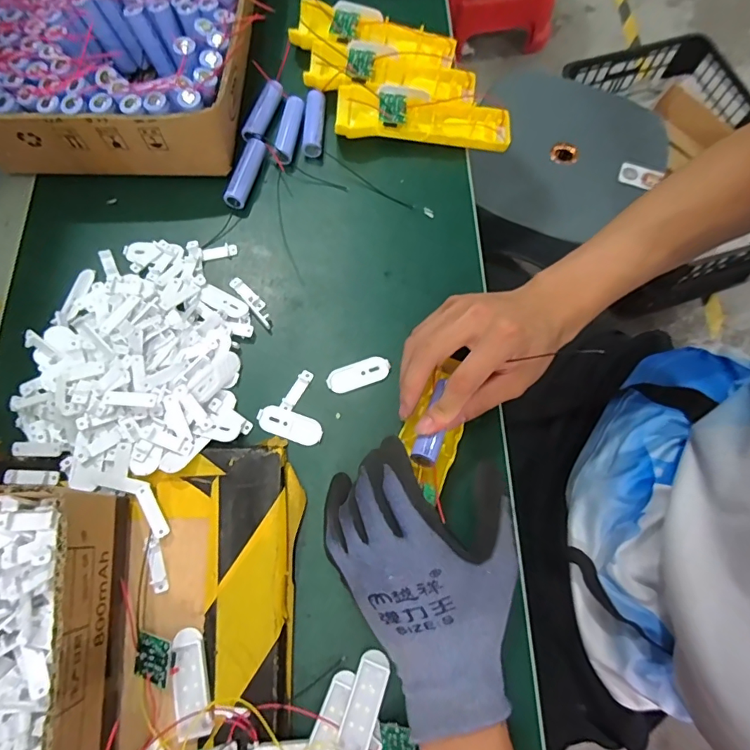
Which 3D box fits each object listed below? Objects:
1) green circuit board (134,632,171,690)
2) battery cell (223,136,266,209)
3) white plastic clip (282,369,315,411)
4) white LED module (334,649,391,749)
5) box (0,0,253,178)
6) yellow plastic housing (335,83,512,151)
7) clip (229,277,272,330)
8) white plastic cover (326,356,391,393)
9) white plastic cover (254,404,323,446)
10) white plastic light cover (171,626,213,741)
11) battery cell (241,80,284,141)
[{"bbox_3d":[-0.135,0.173,0.290,0.033,0.006,0.024,-4,77,34],"label":"green circuit board"},{"bbox_3d":[-0.116,-0.182,0.431,0.020,0.017,0.067,15,72,4],"label":"battery cell"},{"bbox_3d":[-0.060,0.011,0.369,0.011,0.004,0.036,28,73,8],"label":"white plastic clip"},{"bbox_3d":[-0.006,0.203,0.294,0.020,0.006,0.057,19,55,6],"label":"white LED module"},{"bbox_3d":[-0.227,-0.378,0.455,0.237,0.066,0.402,-2,71,-1],"label":"box"},{"bbox_3d":[0.046,-0.241,0.444,0.161,0.025,0.047,2,71,0],"label":"yellow plastic housing"},{"bbox_3d":[-0.101,-0.062,0.393,0.012,0.007,0.055,-39,76,-13],"label":"clip"},{"bbox_3d":[-0.013,-0.001,0.374,0.050,0.004,0.020,-20,73,-7],"label":"white plastic cover"},{"bbox_3d":[-0.064,0.038,0.359,0.050,0.004,0.021,18,72,5],"label":"white plastic cover"},{"bbox_3d":[-0.112,0.187,0.290,0.019,0.007,0.057,-12,72,-5],"label":"white plastic light cover"},{"bbox_3d":[-0.106,-0.249,0.446,0.020,0.015,0.060,17,72,5],"label":"battery cell"}]

